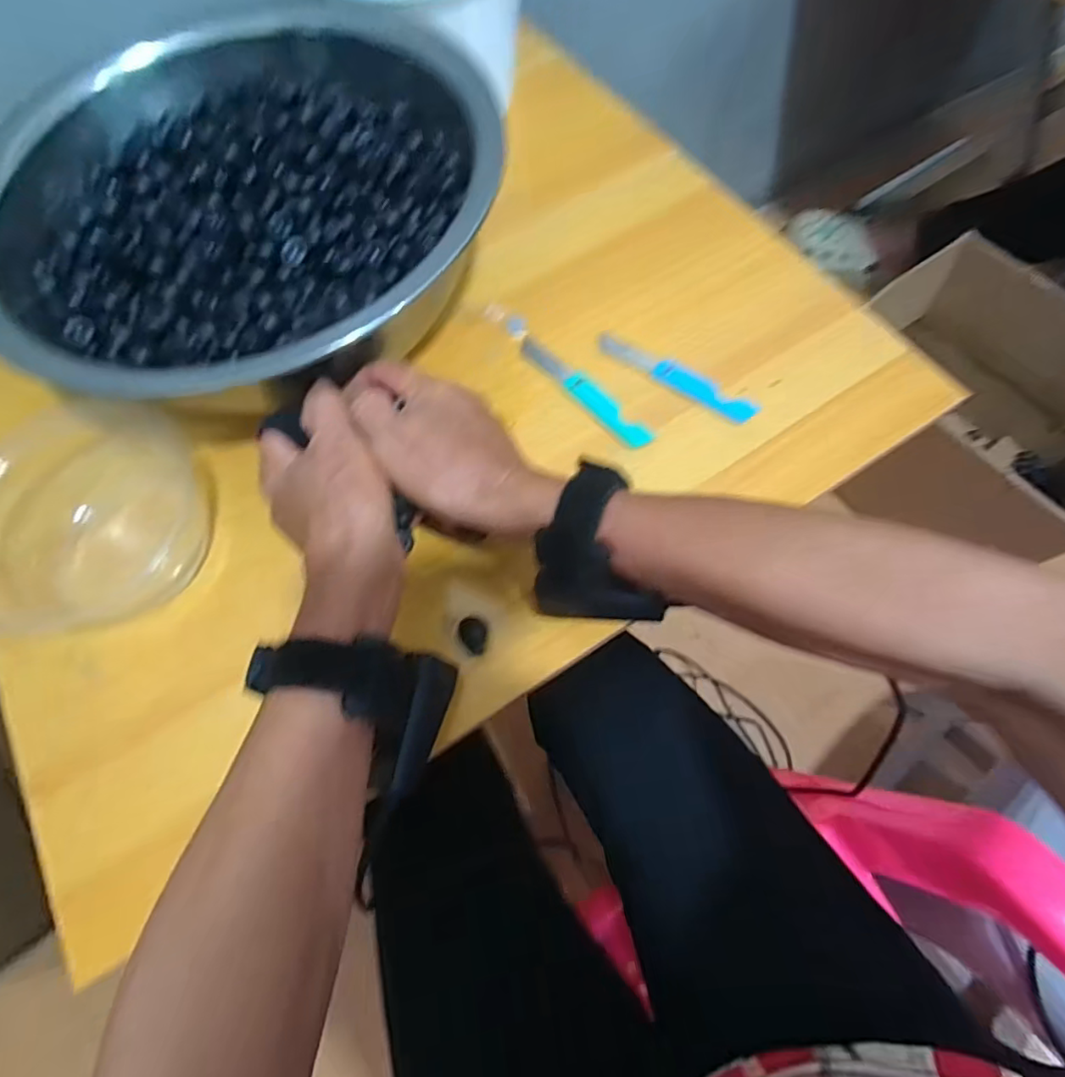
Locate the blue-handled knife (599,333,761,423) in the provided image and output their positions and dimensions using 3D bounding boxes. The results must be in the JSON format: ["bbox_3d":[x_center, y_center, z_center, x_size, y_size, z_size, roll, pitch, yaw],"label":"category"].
[{"bbox_3d":[0.096,-0.111,0.397,0.119,0.006,0.020,33,73,14],"label":"blue-handled knife"}]

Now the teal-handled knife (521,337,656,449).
[{"bbox_3d":[0.035,-0.102,0.393,0.019,0.004,0.117,-39,72,-12],"label":"teal-handled knife"}]

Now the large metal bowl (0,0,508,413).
[{"bbox_3d":[-0.195,-0.245,0.427,0.337,0.104,0.337,-1,68,2],"label":"large metal bowl"}]

